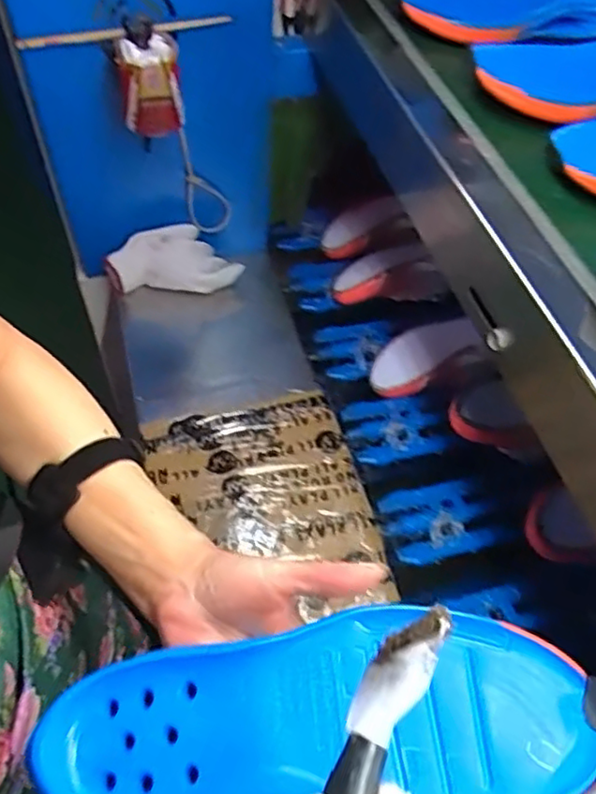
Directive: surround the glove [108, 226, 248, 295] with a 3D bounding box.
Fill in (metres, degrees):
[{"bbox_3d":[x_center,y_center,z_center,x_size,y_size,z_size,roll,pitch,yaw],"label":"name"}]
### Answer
[{"bbox_3d":[-0.177,-0.195,0.895,0.188,0.092,0.039,-2,24,-2],"label":"glove"}]

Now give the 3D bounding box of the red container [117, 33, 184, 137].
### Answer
[{"bbox_3d":[-0.161,-0.341,0.688,0.063,0.086,0.055,-9,57,-10],"label":"red container"}]

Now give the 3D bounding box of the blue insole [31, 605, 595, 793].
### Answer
[{"bbox_3d":[0.011,0.153,0.299,0.258,0.019,0.091,-5,56,5],"label":"blue insole"}]

